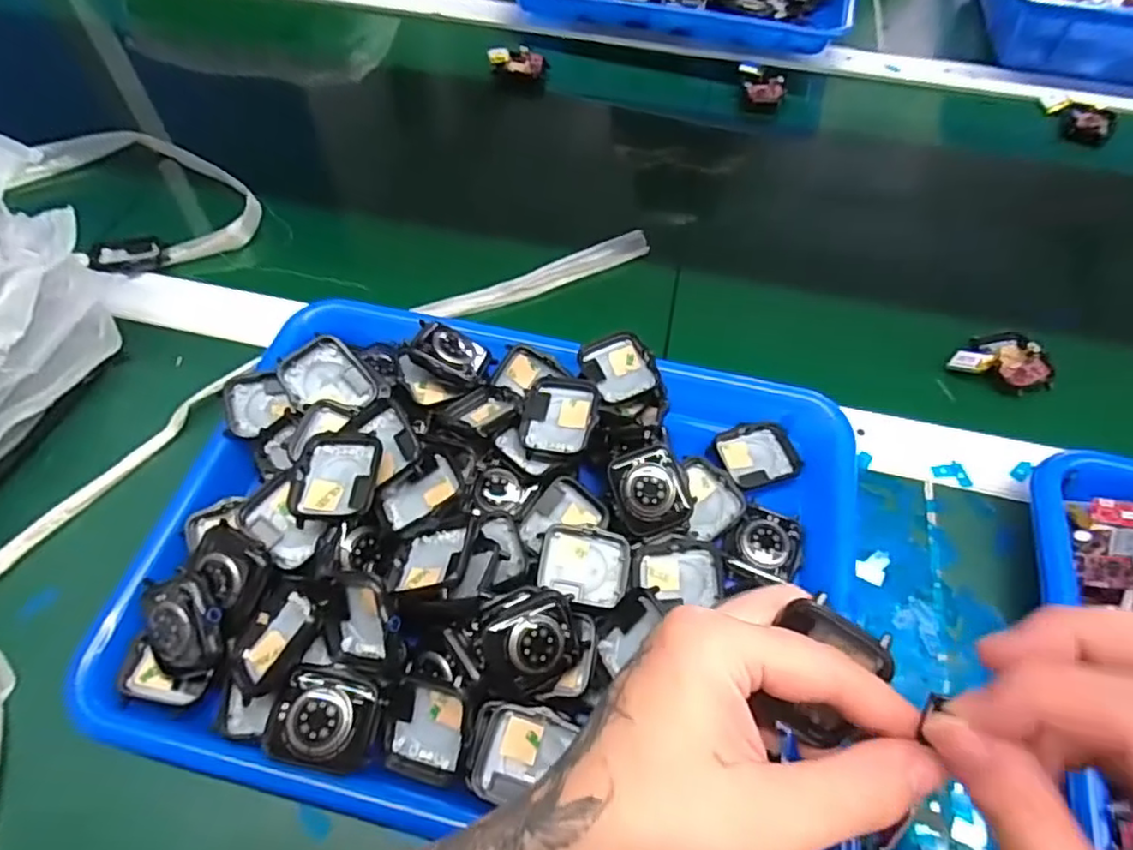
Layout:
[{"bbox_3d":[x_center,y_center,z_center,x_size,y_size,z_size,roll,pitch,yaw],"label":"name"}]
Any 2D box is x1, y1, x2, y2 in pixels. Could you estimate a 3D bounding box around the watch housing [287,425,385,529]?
[{"bbox_3d":[-0.105,0.022,0.296,0.037,0.010,0.046,0,61,4],"label":"watch housing"}]

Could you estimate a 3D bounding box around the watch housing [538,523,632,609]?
[{"bbox_3d":[0.009,0.067,0.311,0.042,0.013,0.034,10,59,6],"label":"watch housing"}]

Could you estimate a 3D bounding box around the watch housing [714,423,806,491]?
[{"bbox_3d":[0.107,0.016,0.360,0.042,0.007,0.035,-15,59,-9],"label":"watch housing"}]

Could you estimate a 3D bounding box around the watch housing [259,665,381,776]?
[{"bbox_3d":[-0.098,0.120,0.261,0.041,0.017,0.036,8,59,5],"label":"watch housing"}]

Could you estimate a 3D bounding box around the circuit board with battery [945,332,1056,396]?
[{"bbox_3d":[0.280,-0.038,0.407,0.059,0.014,0.049,-25,62,-15],"label":"circuit board with battery"}]

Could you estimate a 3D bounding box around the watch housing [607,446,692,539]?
[{"bbox_3d":[0.042,0.031,0.325,0.038,0.011,0.037,-14,79,-6],"label":"watch housing"}]

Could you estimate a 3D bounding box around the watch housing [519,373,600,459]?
[{"bbox_3d":[-0.003,-0.004,0.335,0.038,0.016,0.045,8,59,5],"label":"watch housing"}]

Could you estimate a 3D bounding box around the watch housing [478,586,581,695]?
[{"bbox_3d":[-0.018,0.092,0.280,0.044,0.014,0.040,-15,59,-9],"label":"watch housing"}]

